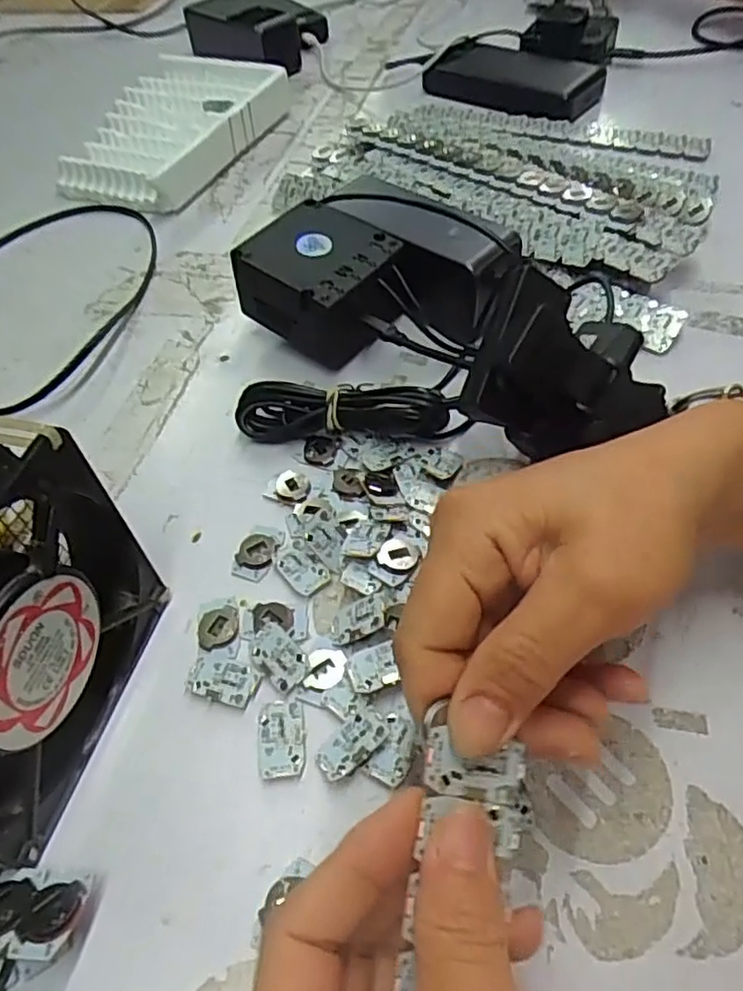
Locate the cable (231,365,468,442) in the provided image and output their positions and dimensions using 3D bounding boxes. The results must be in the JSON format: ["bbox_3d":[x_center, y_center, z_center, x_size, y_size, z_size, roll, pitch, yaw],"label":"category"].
[{"bbox_3d":[-0.012,-0.044,0.351,0.119,0.038,0.023,3,52,7],"label":"cable"}]

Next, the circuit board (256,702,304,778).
[{"bbox_3d":[-0.036,0.097,0.264,0.018,0.004,0.030,-6,52,0],"label":"circuit board"}]

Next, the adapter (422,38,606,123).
[{"bbox_3d":[0.132,-0.382,0.608,0.158,0.032,0.083,33,61,27],"label":"adapter"}]

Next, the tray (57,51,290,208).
[{"bbox_3d":[-0.179,-0.336,0.600,0.150,0.036,0.228,13,54,15],"label":"tray"}]

